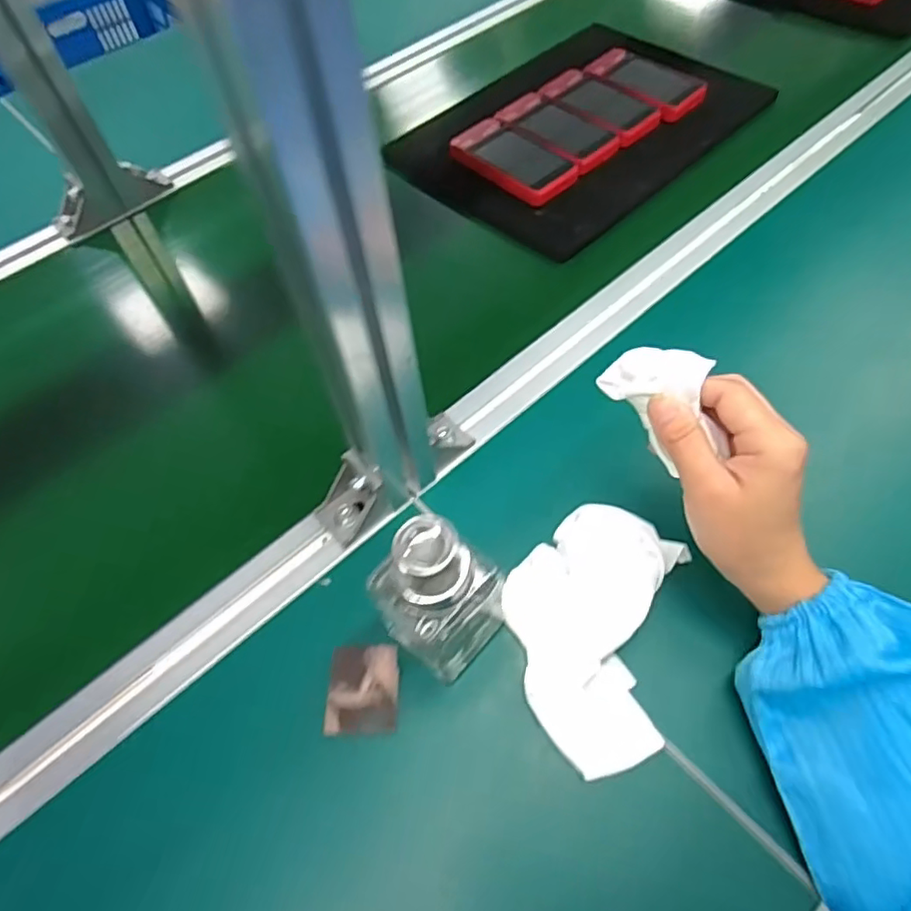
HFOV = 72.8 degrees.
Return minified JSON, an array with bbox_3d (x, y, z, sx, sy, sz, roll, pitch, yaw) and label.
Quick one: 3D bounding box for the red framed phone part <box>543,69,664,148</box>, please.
[{"bbox_3d":[0.144,-0.357,0.628,0.066,0.019,0.121,-40,64,-18],"label":"red framed phone part"}]

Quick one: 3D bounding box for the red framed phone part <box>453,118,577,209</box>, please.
[{"bbox_3d":[0.055,-0.280,0.590,0.061,0.015,0.124,-42,65,-19],"label":"red framed phone part"}]

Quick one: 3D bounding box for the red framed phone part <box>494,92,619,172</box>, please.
[{"bbox_3d":[0.101,-0.321,0.607,0.063,0.011,0.119,-39,64,-18],"label":"red framed phone part"}]

